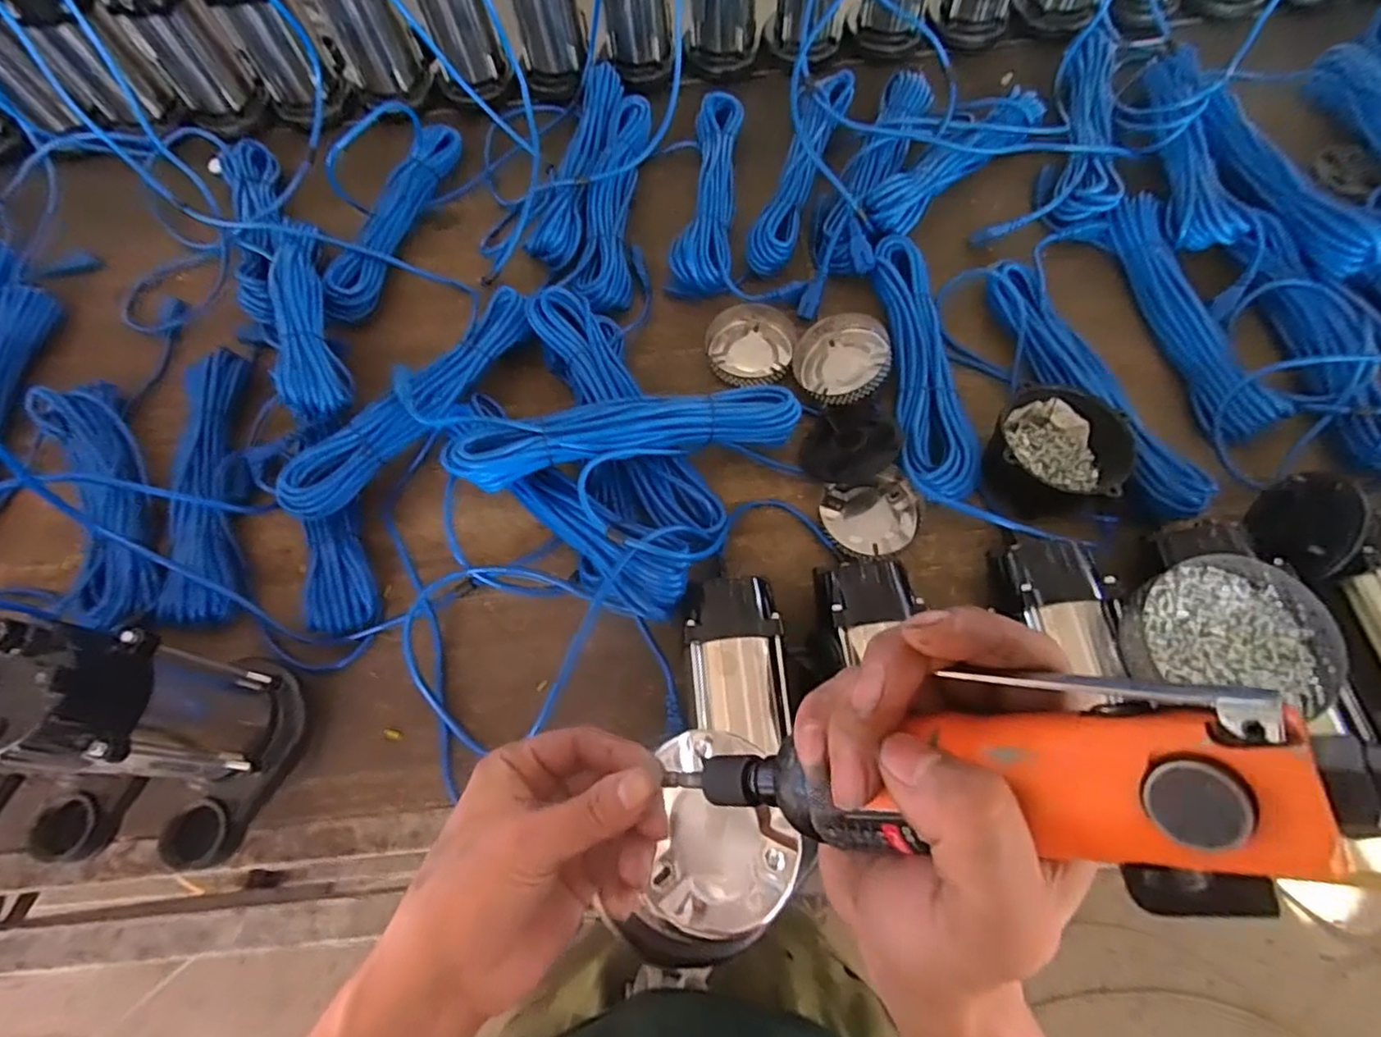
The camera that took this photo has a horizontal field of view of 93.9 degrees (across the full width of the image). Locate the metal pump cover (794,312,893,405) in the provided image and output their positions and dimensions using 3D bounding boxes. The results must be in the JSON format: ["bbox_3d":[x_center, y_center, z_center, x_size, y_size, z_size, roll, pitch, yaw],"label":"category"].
[{"bbox_3d":[0.175,-0.179,0.735,0.103,0.026,0.109,-42,58,9],"label":"metal pump cover"}]

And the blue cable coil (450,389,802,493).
[{"bbox_3d":[-0.064,-0.090,0.657,0.358,0.066,0.063,-12,66,-2],"label":"blue cable coil"}]

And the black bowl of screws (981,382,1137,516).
[{"bbox_3d":[0.373,-0.070,0.659,0.119,0.074,0.129,-1,66,3],"label":"black bowl of screws"}]

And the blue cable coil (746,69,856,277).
[{"bbox_3d":[0.148,-0.475,0.841,0.058,0.051,0.346,17,68,11],"label":"blue cable coil"}]

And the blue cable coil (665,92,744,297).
[{"bbox_3d":[0.026,-0.438,0.852,0.082,0.038,0.347,6,67,6],"label":"blue cable coil"}]

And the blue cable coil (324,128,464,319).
[{"bbox_3d":[-0.403,-0.407,0.875,0.070,0.044,0.339,11,67,8],"label":"blue cable coil"}]

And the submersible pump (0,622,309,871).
[{"bbox_3d":[-0.420,0.181,0.502,0.121,0.274,0.164,-2,66,3],"label":"submersible pump"}]

